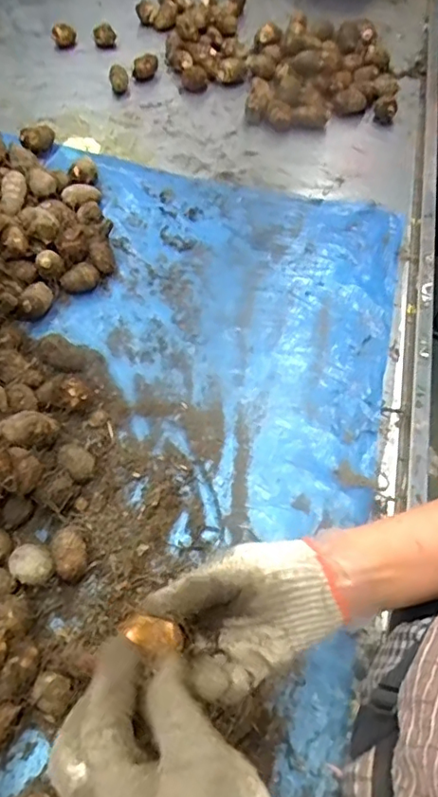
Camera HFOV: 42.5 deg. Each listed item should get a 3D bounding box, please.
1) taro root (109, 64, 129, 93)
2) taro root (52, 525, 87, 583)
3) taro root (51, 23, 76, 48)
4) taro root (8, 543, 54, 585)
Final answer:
[{"bbox_3d":[-0.174,-0.559,0.980,0.031,0.034,0.028,-9,59,-9],"label":"taro root"},{"bbox_3d":[-0.141,0.148,0.540,0.028,0.030,0.051,-14,58,-15],"label":"taro root"},{"bbox_3d":[-0.286,-0.673,1.035,0.041,0.031,0.035,-8,57,-11],"label":"taro root"},{"bbox_3d":[-0.174,0.158,0.530,0.044,0.032,0.035,37,60,18],"label":"taro root"}]

